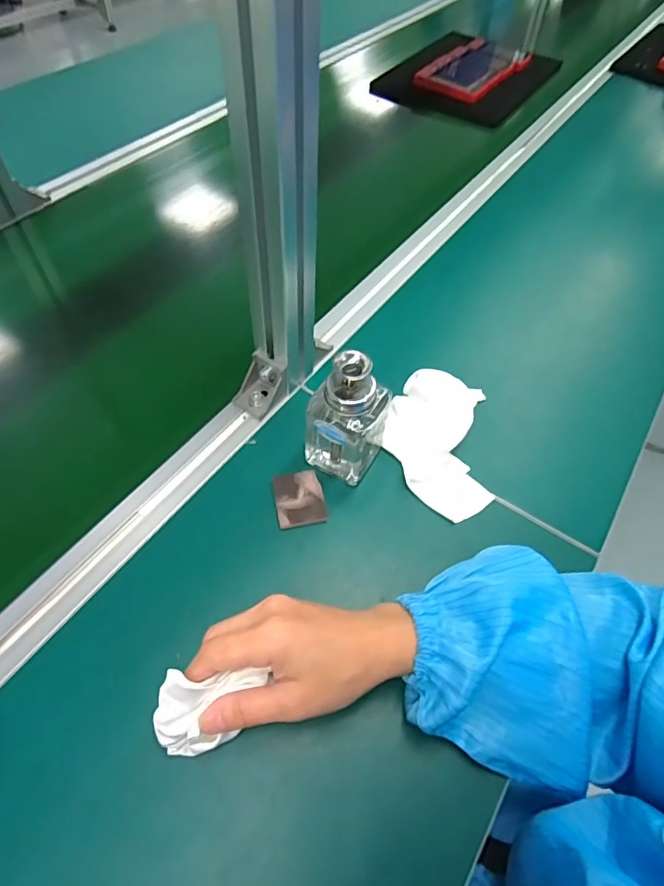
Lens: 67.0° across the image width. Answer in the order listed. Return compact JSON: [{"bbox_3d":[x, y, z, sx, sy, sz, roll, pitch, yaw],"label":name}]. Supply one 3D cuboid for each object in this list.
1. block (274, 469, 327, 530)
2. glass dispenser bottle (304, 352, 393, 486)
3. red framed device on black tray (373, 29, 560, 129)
[{"bbox_3d":[-0.027,0.046,0.419,0.039,0.008,0.047,-8,56,-10],"label":"block"},{"bbox_3d":[0.012,-0.020,0.396,0.056,0.115,0.046,20,56,10],"label":"glass dispenser bottle"},{"bbox_3d":[0.251,-0.686,0.921,0.241,0.035,0.344,32,59,17],"label":"red framed device on black tray"}]

